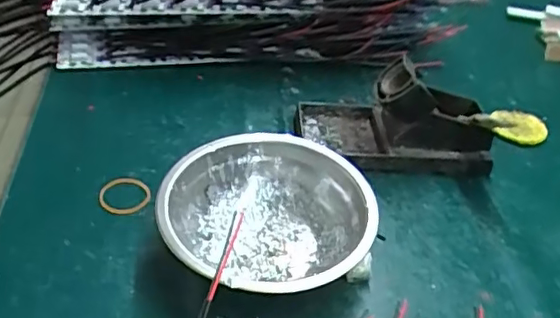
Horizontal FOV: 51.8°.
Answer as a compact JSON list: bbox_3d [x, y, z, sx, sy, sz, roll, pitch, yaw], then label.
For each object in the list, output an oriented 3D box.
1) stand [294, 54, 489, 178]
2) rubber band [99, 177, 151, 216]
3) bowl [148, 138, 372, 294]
[{"bbox_3d":[0.092,-0.036,0.451,0.149,0.064,0.071,4,39,-3],"label":"stand"},{"bbox_3d":[-0.105,0.024,0.394,0.034,0.004,0.031,4,39,-3],"label":"rubber band"},{"bbox_3d":[-0.009,0.039,0.353,0.124,0.042,0.123,4,39,-3],"label":"bowl"}]

